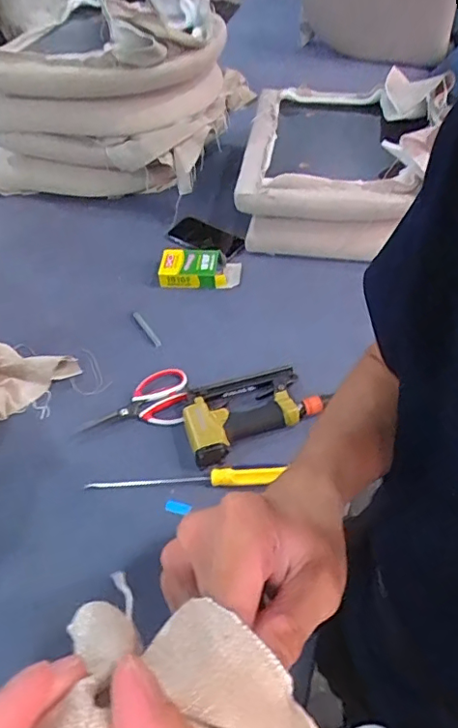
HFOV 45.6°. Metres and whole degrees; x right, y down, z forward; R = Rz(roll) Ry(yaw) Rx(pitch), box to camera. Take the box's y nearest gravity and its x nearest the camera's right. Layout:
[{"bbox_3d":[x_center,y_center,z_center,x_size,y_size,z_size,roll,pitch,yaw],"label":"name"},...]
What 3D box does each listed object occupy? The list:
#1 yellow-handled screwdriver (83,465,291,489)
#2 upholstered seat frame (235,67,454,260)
[{"bbox_3d":[-0.063,0.161,0.777,0.280,0.030,0.028,-1,50,3],"label":"yellow-handled screwdriver"},{"bbox_3d":[0.225,-0.418,1.099,0.366,0.192,0.392,8,51,10],"label":"upholstered seat frame"}]

